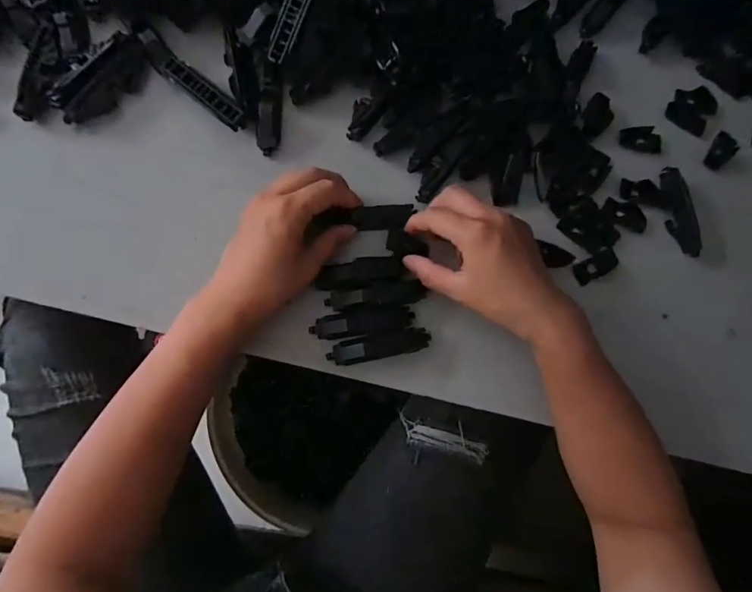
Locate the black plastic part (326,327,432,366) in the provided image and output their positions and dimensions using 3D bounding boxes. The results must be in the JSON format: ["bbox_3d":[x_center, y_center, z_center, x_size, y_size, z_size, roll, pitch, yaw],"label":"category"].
[{"bbox_3d":[0.003,0.039,0.354,0.081,0.015,0.020,-10,84,-9],"label":"black plastic part"}]

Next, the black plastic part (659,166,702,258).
[{"bbox_3d":[0.270,-0.074,0.399,0.021,0.015,0.081,-15,85,-9],"label":"black plastic part"}]

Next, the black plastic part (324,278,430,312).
[{"bbox_3d":[0.000,-0.001,0.357,0.078,0.013,0.019,-8,84,-8],"label":"black plastic part"}]

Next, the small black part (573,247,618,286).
[{"bbox_3d":[0.192,-0.026,0.387,0.045,0.006,0.021,-25,86,-10],"label":"small black part"}]

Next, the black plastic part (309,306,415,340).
[{"bbox_3d":[-0.010,0.021,0.351,0.080,0.010,0.019,-8,84,-8],"label":"black plastic part"}]

